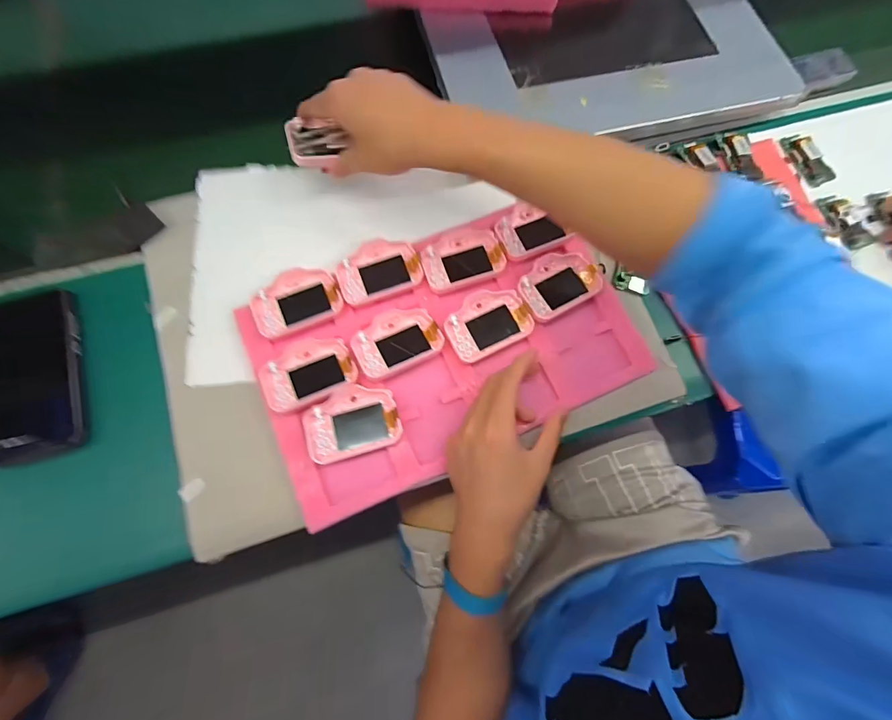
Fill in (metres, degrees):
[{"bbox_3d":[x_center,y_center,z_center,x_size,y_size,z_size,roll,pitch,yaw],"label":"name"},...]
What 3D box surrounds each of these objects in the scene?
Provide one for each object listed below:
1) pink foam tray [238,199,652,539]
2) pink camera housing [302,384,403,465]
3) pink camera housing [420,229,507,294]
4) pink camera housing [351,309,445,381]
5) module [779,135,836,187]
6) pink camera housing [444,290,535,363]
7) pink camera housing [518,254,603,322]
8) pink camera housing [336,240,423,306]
[{"bbox_3d":[0.003,-0.019,0.409,0.360,0.024,0.223,-22,75,-8],"label":"pink foam tray"},{"bbox_3d":[-0.087,0.056,0.381,0.082,0.016,0.062,-16,74,-7],"label":"pink camera housing"},{"bbox_3d":[0.016,-0.108,0.433,0.083,0.010,0.058,-22,75,-9],"label":"pink camera housing"},{"bbox_3d":[-0.050,-0.022,0.407,0.083,0.016,0.060,-25,75,-9],"label":"pink camera housing"},{"bbox_3d":[0.445,-0.248,0.504,0.046,0.011,0.071,-23,75,-9],"label":"module"},{"bbox_3d":[0.041,-0.038,0.414,0.083,0.014,0.059,-26,76,-10],"label":"pink camera housing"},{"bbox_3d":[0.115,-0.080,0.429,0.086,0.016,0.059,-29,76,-10],"label":"pink camera housing"},{"bbox_3d":[-0.070,-0.094,0.424,0.083,0.018,0.051,-21,75,-8],"label":"pink camera housing"}]

